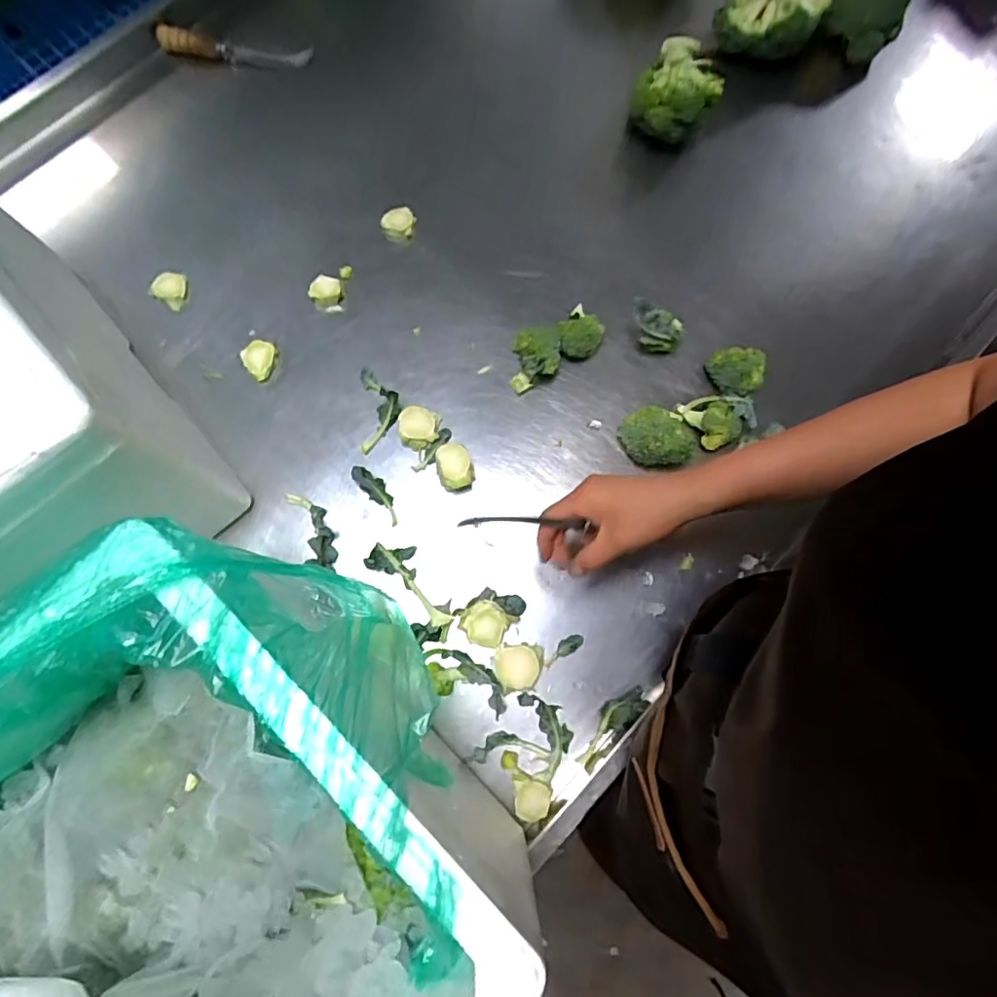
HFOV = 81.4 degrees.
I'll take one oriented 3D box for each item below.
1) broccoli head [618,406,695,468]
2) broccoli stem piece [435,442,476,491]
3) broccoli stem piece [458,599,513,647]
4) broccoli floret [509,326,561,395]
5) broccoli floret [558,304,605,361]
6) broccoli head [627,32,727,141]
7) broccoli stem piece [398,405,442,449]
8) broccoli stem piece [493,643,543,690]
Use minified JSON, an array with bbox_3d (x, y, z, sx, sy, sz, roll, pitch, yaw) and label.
[{"bbox_3d":[0.185,-0.074,0.686,0.081,0.066,0.071,7,78,0],"label":"broccoli head"},{"bbox_3d":[-0.052,-0.040,0.684,0.044,0.034,0.061,-18,79,-5],"label":"broccoli stem piece"},{"bbox_3d":[-0.016,0.138,0.647,0.048,0.038,0.047,23,78,4],"label":"broccoli stem piece"},{"bbox_3d":[0.046,-0.172,0.712,0.059,0.054,0.077,8,78,0],"label":"broccoli floret"},{"bbox_3d":[0.101,-0.207,0.723,0.054,0.054,0.067,3,78,-1],"label":"broccoli floret"},{"bbox_3d":[0.242,-0.543,0.771,0.095,0.079,0.088,0,78,-1],"label":"broccoli head"},{"bbox_3d":[-0.096,-0.088,0.700,0.047,0.027,0.047,0,78,-1],"label":"broccoli stem piece"},{"bbox_3d":[0.022,0.185,0.638,0.052,0.035,0.046,-5,78,-2],"label":"broccoli stem piece"}]

